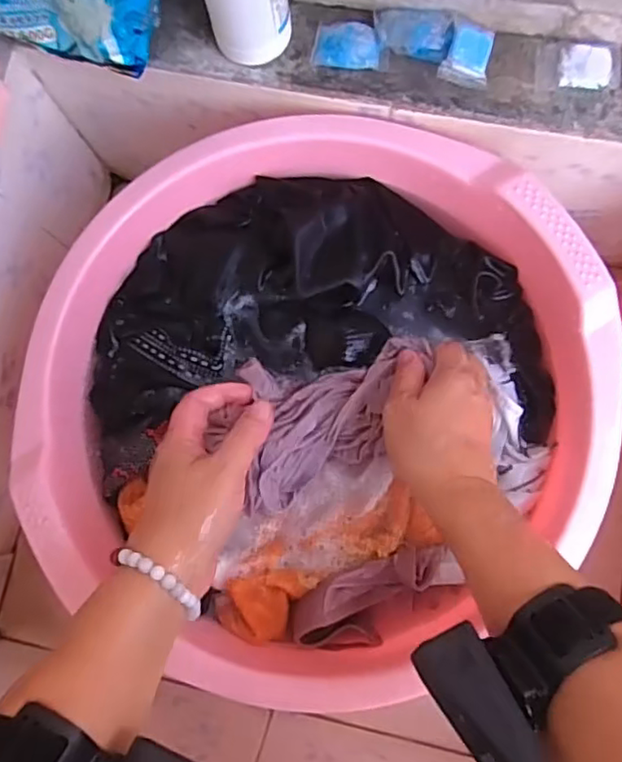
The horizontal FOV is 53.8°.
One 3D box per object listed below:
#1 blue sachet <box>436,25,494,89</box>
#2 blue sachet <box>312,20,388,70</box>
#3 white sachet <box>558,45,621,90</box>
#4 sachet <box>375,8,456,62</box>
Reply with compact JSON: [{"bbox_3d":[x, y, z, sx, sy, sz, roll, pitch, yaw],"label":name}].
[{"bbox_3d":[0.110,-0.229,0.434,0.033,0.013,0.041,11,82,5],"label":"blue sachet"},{"bbox_3d":[0.030,-0.242,0.444,0.053,0.014,0.032,7,82,4],"label":"blue sachet"},{"bbox_3d":[0.197,-0.221,0.431,0.041,0.004,0.034,7,82,4],"label":"white sachet"},{"bbox_3d":[0.073,-0.252,0.440,0.056,0.013,0.034,10,82,5],"label":"sachet"}]

